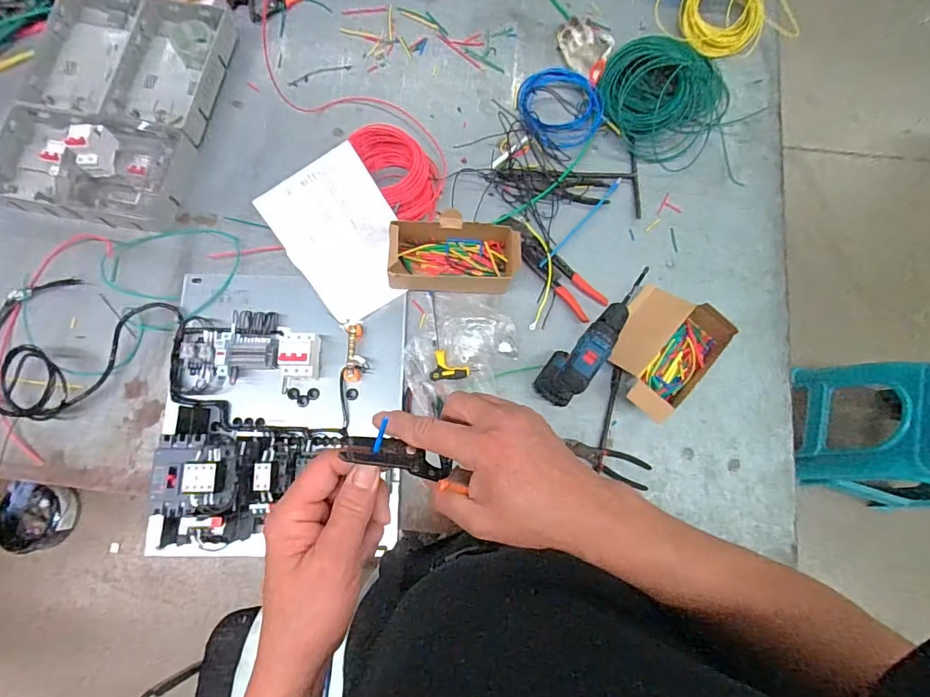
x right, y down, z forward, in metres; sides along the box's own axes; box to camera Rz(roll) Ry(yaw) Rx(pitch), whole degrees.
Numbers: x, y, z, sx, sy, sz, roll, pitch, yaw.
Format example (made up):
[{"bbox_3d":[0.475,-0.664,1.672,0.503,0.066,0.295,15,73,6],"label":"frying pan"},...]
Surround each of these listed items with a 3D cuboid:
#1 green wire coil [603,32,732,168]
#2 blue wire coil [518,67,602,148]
[{"bbox_3d":[0.411,-0.521,0.965,0.258,0.107,0.241,0,77,-1],"label":"green wire coil"},{"bbox_3d":[0.199,-0.516,0.997,0.179,0.042,0.198,-12,77,-4],"label":"blue wire coil"}]

